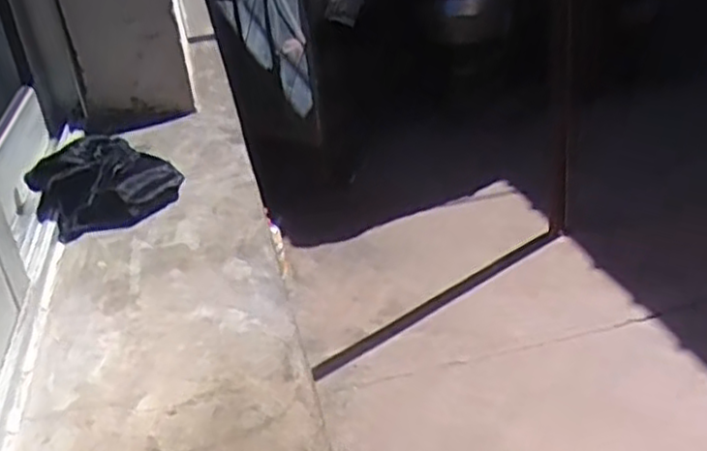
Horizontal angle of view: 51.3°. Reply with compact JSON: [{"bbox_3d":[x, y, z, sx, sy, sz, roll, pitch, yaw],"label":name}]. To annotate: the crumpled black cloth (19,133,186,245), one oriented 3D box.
[{"bbox_3d":[-0.261,-0.049,0.775,0.148,0.060,0.123,-20,30,-26],"label":"crumpled black cloth"}]

